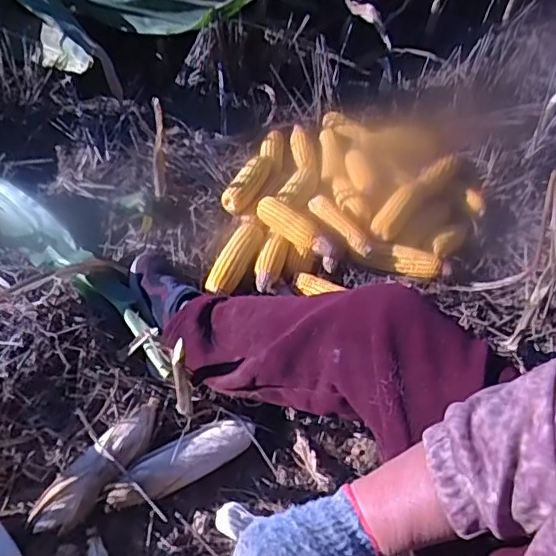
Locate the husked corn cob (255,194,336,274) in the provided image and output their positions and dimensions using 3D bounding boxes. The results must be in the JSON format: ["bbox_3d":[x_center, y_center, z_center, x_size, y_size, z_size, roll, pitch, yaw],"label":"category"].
[{"bbox_3d":[0.041,-0.090,1.088,0.192,0.060,0.053,40,53,7],"label":"husked corn cob"}]

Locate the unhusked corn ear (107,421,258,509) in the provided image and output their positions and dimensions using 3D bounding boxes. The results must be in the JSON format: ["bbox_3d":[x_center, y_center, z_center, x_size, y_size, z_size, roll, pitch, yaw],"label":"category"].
[{"bbox_3d":[-0.139,0.273,0.832,0.228,0.048,0.064,-27,55,-23],"label":"unhusked corn ear"}]

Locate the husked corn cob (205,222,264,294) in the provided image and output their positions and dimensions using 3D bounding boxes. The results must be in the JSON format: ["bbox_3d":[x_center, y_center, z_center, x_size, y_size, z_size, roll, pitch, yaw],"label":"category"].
[{"bbox_3d":[-0.079,-0.038,1.048,0.055,0.056,0.199,16,50,12],"label":"husked corn cob"}]

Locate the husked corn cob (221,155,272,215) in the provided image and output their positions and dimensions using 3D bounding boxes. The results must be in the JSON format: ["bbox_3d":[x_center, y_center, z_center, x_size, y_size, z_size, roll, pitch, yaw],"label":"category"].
[{"bbox_3d":[-0.064,-0.200,1.198,0.061,0.060,0.169,16,50,12],"label":"husked corn cob"}]

